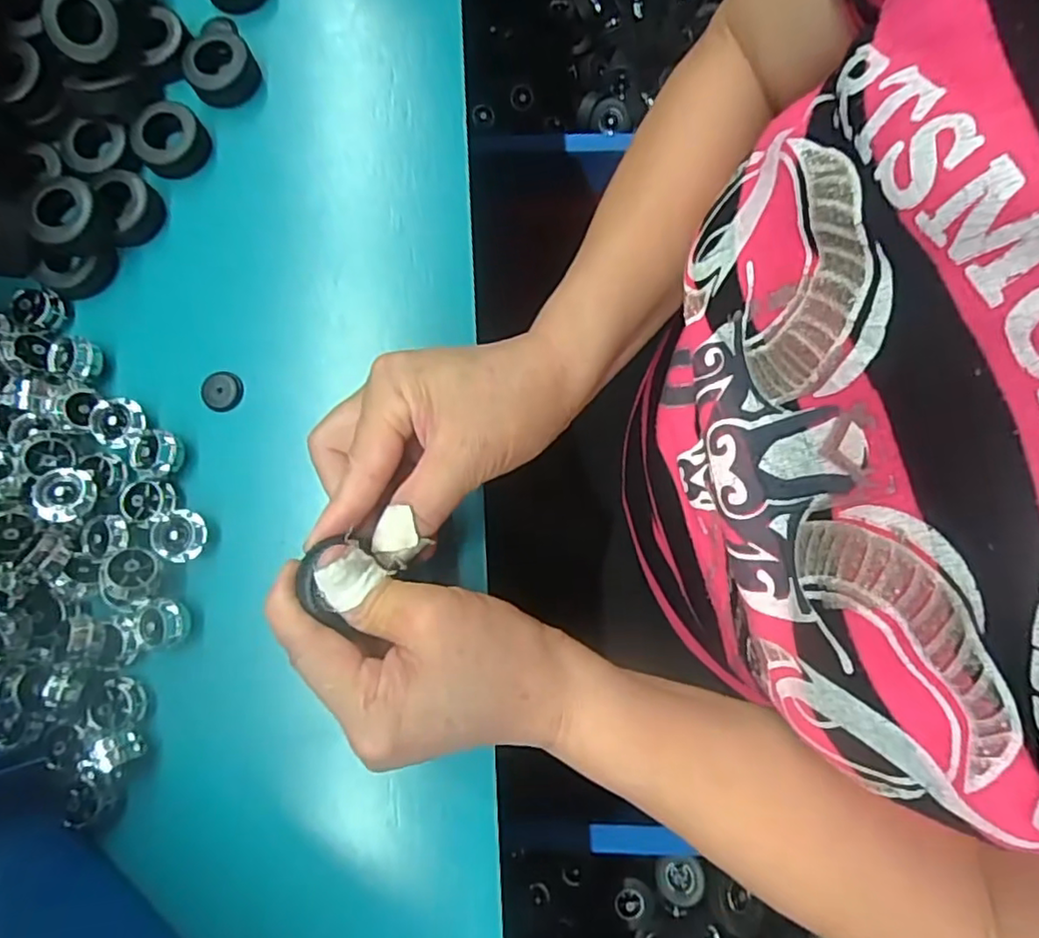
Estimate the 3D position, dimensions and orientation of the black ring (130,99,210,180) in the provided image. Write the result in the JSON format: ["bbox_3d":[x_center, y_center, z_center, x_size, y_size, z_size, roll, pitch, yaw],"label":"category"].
[{"bbox_3d":[-0.194,-0.182,0.349,0.036,0.016,0.037,0,80,0],"label":"black ring"}]

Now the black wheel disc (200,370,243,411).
[{"bbox_3d":[-0.157,-0.042,0.332,0.021,0.004,0.021,0,80,0],"label":"black wheel disc"}]

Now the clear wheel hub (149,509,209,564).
[{"bbox_3d":[-0.167,0.033,0.310,0.026,0.008,0.025,0,80,0],"label":"clear wheel hub"}]

